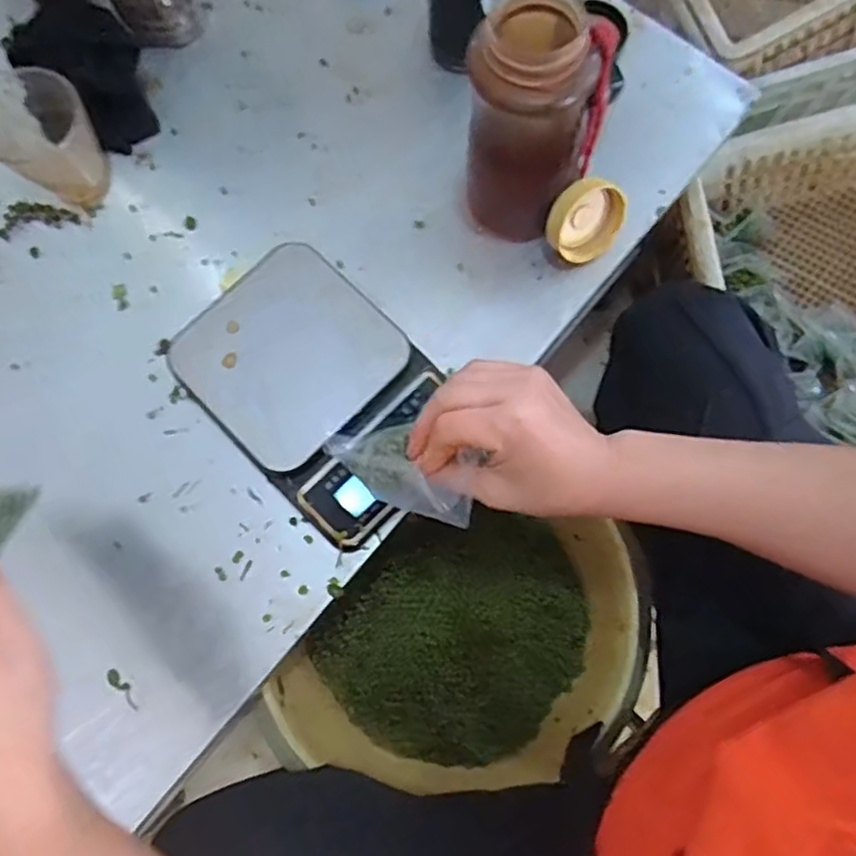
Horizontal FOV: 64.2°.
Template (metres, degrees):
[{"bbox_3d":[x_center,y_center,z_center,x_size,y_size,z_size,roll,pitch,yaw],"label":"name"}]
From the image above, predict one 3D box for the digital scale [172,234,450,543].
[{"bbox_3d":[-0.084,-0.029,0.545,0.149,0.060,0.208,-44,80,-8],"label":"digital scale"}]

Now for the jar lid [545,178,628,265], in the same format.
[{"bbox_3d":[0.131,-0.171,0.558,0.062,0.068,0.018,-5,40,-14],"label":"jar lid"}]

